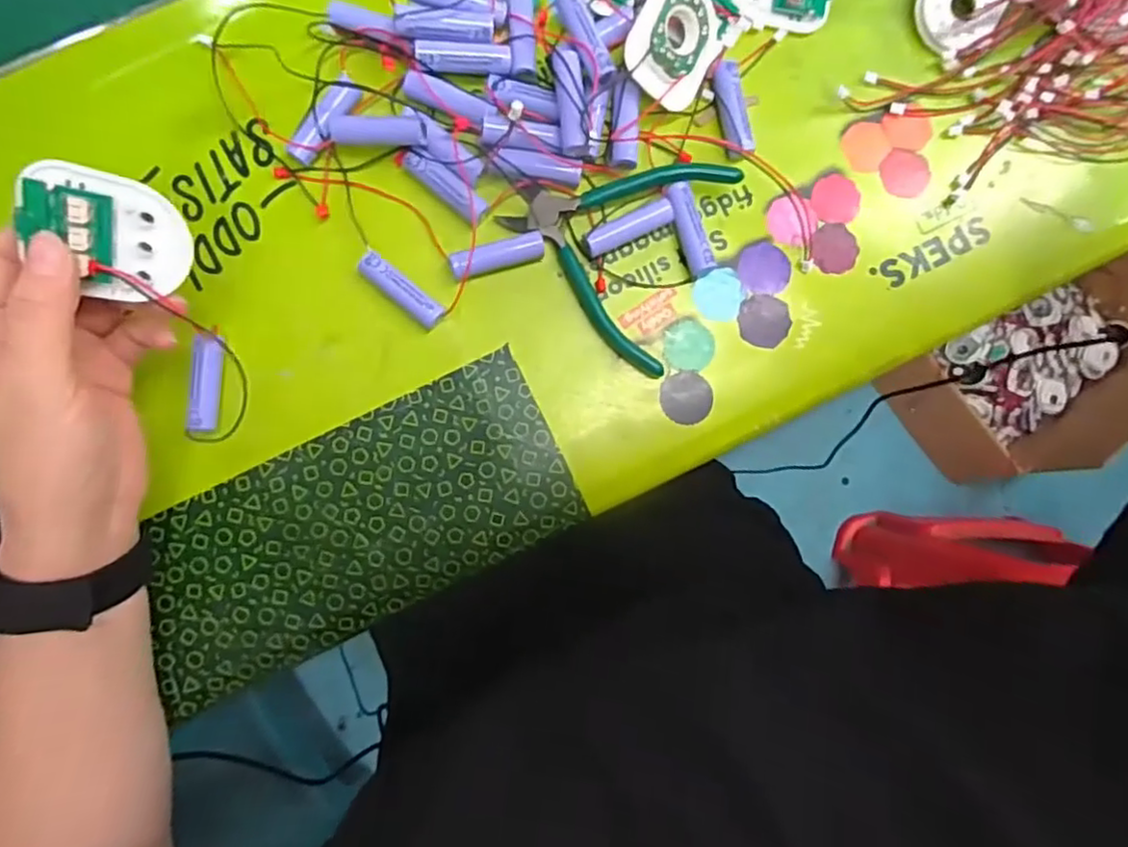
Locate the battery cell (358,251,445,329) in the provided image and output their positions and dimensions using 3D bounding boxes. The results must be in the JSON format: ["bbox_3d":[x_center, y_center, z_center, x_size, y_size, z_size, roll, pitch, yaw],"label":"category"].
[{"bbox_3d":[-0.085,-0.070,0.344,0.049,0.016,0.015,41,86,0],"label":"battery cell"}]

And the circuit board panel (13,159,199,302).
[{"bbox_3d":[-0.179,-0.073,0.256,0.056,0.011,0.047,8,104,-30],"label":"circuit board panel"}]

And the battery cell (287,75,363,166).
[{"bbox_3d":[-0.124,-0.158,0.343,0.014,0.015,0.050,39,86,0],"label":"battery cell"}]

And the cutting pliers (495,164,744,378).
[{"bbox_3d":[0.023,-0.100,0.350,0.108,0.017,0.113,23,87,-1],"label":"cutting pliers"}]

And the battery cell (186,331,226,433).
[{"bbox_3d":[-0.183,-0.021,0.335,0.014,0.014,0.050,6,87,-2],"label":"battery cell"}]

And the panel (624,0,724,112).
[{"bbox_3d":[0.056,-0.197,0.338,0.049,0.011,0.056,19,97,-31],"label":"panel"}]

